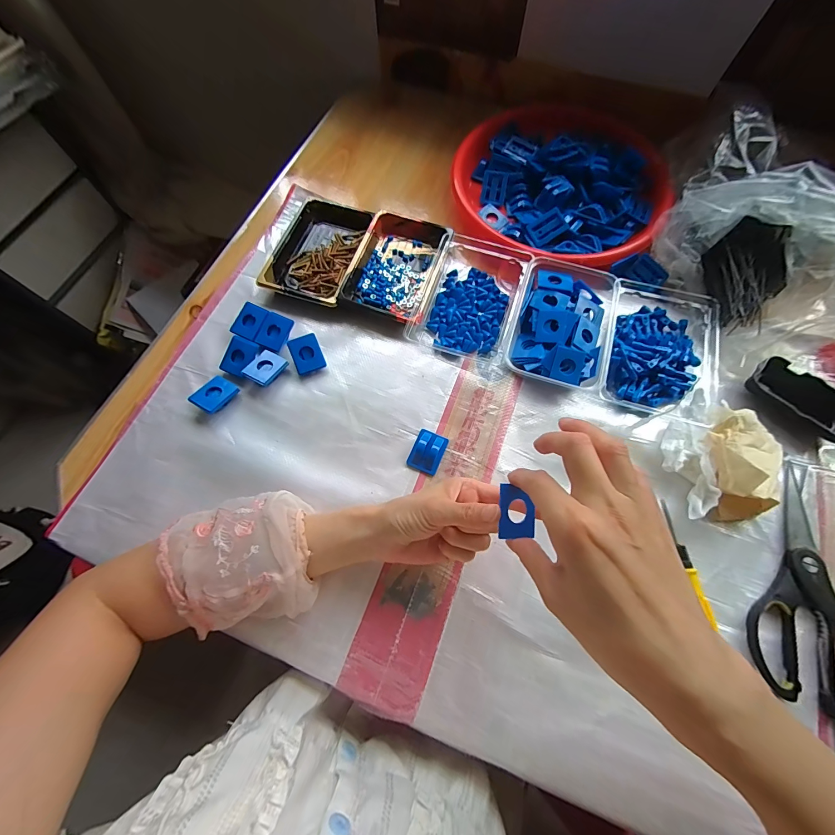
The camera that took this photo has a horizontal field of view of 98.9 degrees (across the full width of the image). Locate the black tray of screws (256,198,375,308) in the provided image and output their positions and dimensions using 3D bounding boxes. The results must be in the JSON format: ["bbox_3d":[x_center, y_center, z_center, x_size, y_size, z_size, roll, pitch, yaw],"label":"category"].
[{"bbox_3d":[-0.134,-0.226,0.487,0.110,0.023,0.165,16,70,6],"label":"black tray of screws"}]

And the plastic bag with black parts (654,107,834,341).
[{"bbox_3d":[0.403,-0.202,0.408,0.145,0.096,0.260,-26,71,-9],"label":"plastic bag with black parts"}]

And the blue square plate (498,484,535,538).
[{"bbox_3d":[0.076,0.072,0.268,0.026,0.008,0.038,7,69,3],"label":"blue square plate"}]

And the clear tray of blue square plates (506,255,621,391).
[{"bbox_3d":[0.170,-0.111,0.427,0.104,0.034,0.156,17,70,7],"label":"clear tray of blue square plates"}]

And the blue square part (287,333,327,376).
[{"bbox_3d":[-0.131,-0.074,0.421,0.034,0.007,0.043,-21,87,-4],"label":"blue square part"}]

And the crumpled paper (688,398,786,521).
[{"bbox_3d":[0.327,0.051,0.356,0.080,0.051,0.132,27,72,10],"label":"crumpled paper"}]

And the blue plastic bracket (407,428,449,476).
[{"bbox_3d":[0.011,0.036,0.390,0.034,0.015,0.045,22,71,8],"label":"blue plastic bracket"}]

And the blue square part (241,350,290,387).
[{"bbox_3d":[-0.177,-0.057,0.417,0.032,0.015,0.042,33,73,12],"label":"blue square part"}]

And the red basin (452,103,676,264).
[{"bbox_3d":[0.198,-0.335,0.509,0.284,0.056,0.284,0,69,0],"label":"red basin"}]

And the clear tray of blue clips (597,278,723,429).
[{"bbox_3d":[0.289,-0.089,0.420,0.135,0.032,0.183,17,70,6],"label":"clear tray of blue clips"}]

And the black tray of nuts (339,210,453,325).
[{"bbox_3d":[-0.028,-0.196,0.466,0.106,0.026,0.155,17,70,7],"label":"black tray of nuts"}]

